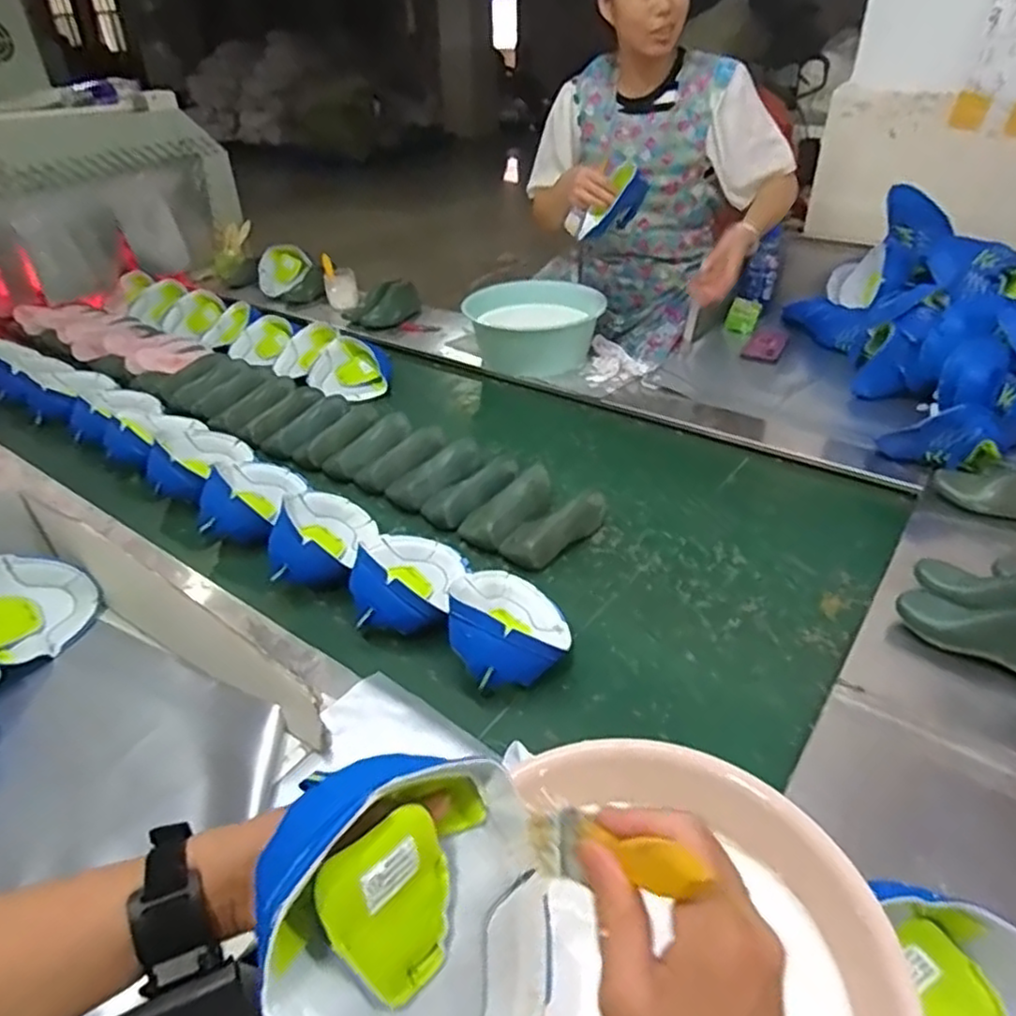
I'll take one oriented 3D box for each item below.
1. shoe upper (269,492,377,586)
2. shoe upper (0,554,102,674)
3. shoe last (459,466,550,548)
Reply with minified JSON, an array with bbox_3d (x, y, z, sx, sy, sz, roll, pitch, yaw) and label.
[{"bbox_3d":[-0.262,0.032,0.985,0.126,0.078,0.177,0,35,3],"label":"shoe upper"},{"bbox_3d":[-0.589,0.118,0.819,0.131,0.091,0.165,9,37,15],"label":"shoe upper"},{"bbox_3d":[0.000,0.000,1.070,0.077,0.067,0.178,20,40,27],"label":"shoe last"}]

